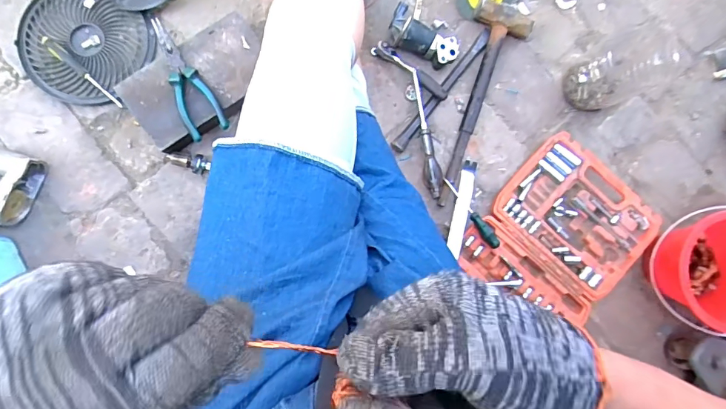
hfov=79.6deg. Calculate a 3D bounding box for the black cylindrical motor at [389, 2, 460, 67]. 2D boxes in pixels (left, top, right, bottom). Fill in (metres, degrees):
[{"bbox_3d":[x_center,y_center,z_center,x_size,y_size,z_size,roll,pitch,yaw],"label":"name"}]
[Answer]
[{"bbox_3d":[0.102,-0.276,0.731,0.121,0.044,0.053,27,87,-3],"label":"black cylindrical motor"}]

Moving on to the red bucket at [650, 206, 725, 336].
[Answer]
[{"bbox_3d":[0.547,0.104,0.695,0.178,0.138,0.165,0,88,-5],"label":"red bucket"}]

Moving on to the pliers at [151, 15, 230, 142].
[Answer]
[{"bbox_3d":[-0.272,-0.189,0.651,0.056,0.020,0.186,-29,91,-5],"label":"pliers"}]

